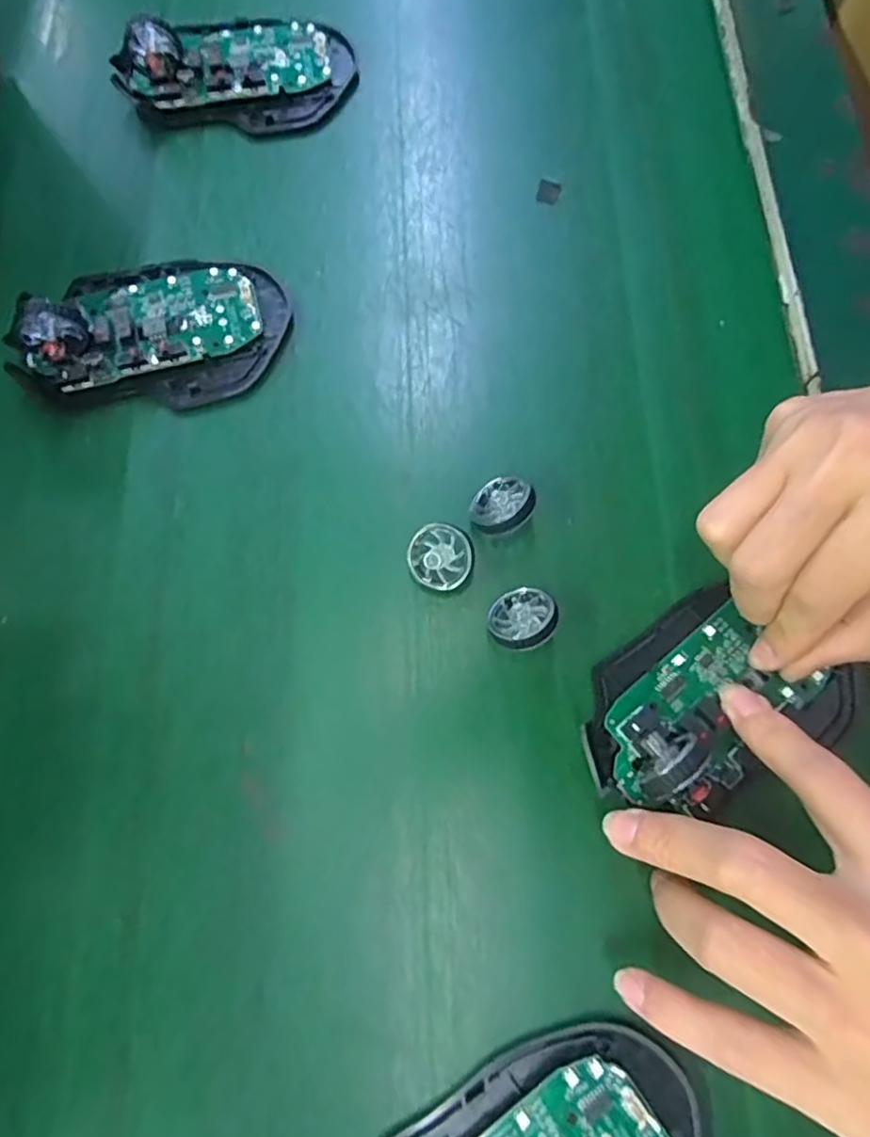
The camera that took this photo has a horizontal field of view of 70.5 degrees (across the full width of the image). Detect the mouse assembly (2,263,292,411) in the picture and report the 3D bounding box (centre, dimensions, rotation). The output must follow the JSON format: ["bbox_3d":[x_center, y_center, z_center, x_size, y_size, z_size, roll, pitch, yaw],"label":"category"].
[{"bbox_3d":[-0.124,-0.109,0.267,0.109,0.034,0.069,1,73,3],"label":"mouse assembly"}]

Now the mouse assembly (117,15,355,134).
[{"bbox_3d":[-0.098,-0.255,0.309,0.109,0.033,0.066,2,73,3],"label":"mouse assembly"}]

